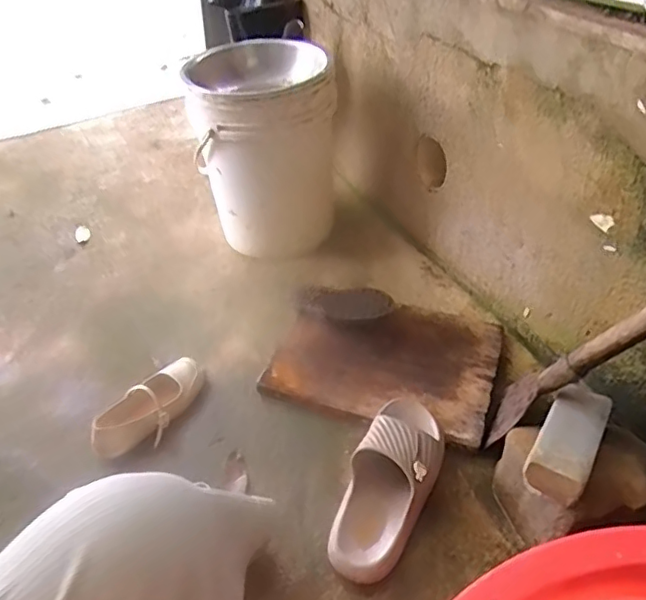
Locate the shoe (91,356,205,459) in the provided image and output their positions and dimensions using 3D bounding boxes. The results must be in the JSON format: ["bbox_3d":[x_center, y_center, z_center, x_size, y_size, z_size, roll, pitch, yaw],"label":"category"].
[{"bbox_3d":[-0.271,0.171,0.914,0.079,0.057,0.212,25,46,26],"label":"shoe"}]

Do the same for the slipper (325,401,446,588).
[{"bbox_3d":[0.092,0.246,0.790,0.104,0.055,0.267,17,55,18],"label":"slipper"}]

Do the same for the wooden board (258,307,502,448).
[{"bbox_3d":[0.110,0.091,0.995,0.362,0.028,0.270,13,44,18],"label":"wooden board"}]

